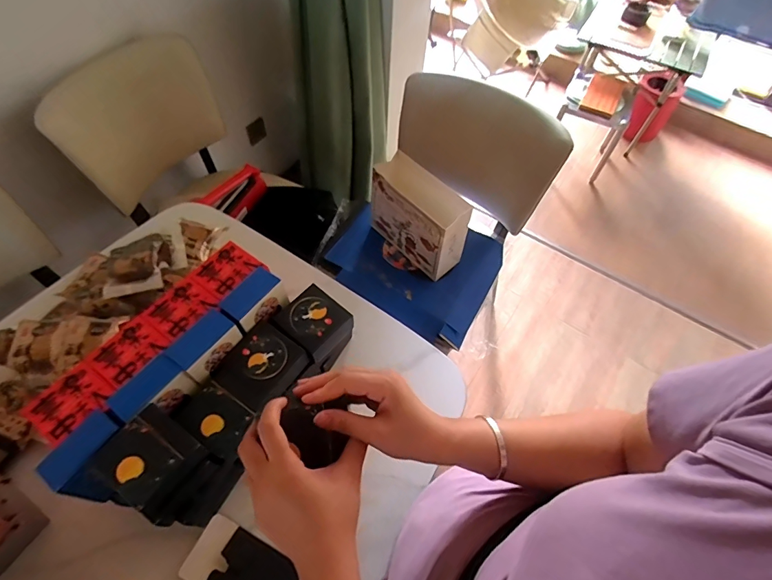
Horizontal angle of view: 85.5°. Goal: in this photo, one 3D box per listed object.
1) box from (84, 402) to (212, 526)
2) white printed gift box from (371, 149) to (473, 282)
[{"bbox_3d":[-0.275,0.200,0.492,0.098,0.046,0.090,33,63,16],"label":"box"},{"bbox_3d":[0.078,-0.189,1.106,0.271,0.217,0.093,40,66,20],"label":"white printed gift box"}]

